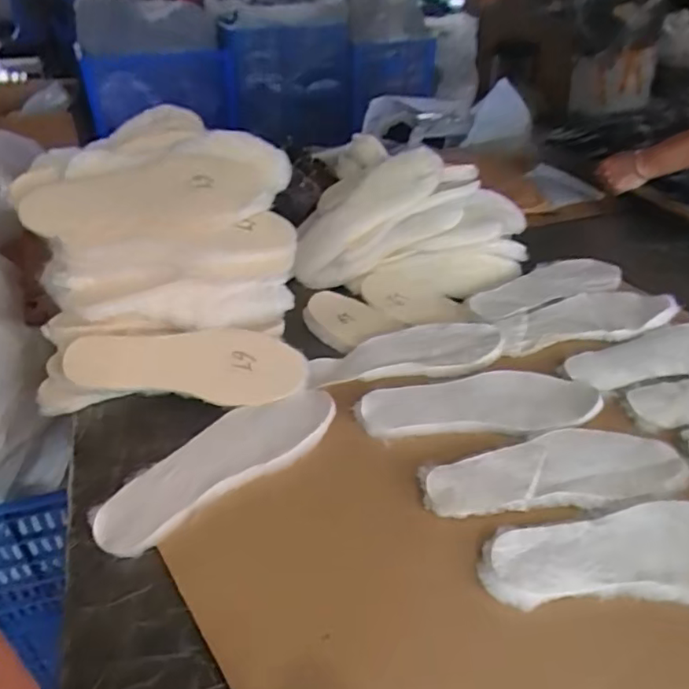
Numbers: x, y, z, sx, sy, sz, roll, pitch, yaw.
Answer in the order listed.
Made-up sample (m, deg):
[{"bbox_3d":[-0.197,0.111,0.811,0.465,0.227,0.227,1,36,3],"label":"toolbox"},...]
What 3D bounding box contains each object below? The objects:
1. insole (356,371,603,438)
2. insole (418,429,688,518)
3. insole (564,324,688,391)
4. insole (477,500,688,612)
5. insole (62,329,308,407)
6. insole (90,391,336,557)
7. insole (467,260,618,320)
[{"bbox_3d":[0.160,0.071,0.693,0.278,0.007,0.096,-4,38,-2],"label":"insole"},{"bbox_3d":[0.222,0.132,0.618,0.280,0.007,0.094,-6,38,-4],"label":"insole"},{"bbox_3d":[0.424,0.011,0.766,0.276,0.009,0.087,-9,39,-9],"label":"insole"},{"bbox_3d":[0.274,0.195,0.534,0.288,0.004,0.095,-7,38,-6],"label":"insole"},{"bbox_3d":[-0.193,0.024,0.712,0.282,0.017,0.089,4,80,-3],"label":"insole"},{"bbox_3d":[-0.138,0.125,0.631,0.274,0.026,0.097,-27,45,-28],"label":"insole"},{"bbox_3d":[0.316,-0.094,0.905,0.274,0.006,0.100,-15,40,-16],"label":"insole"}]

